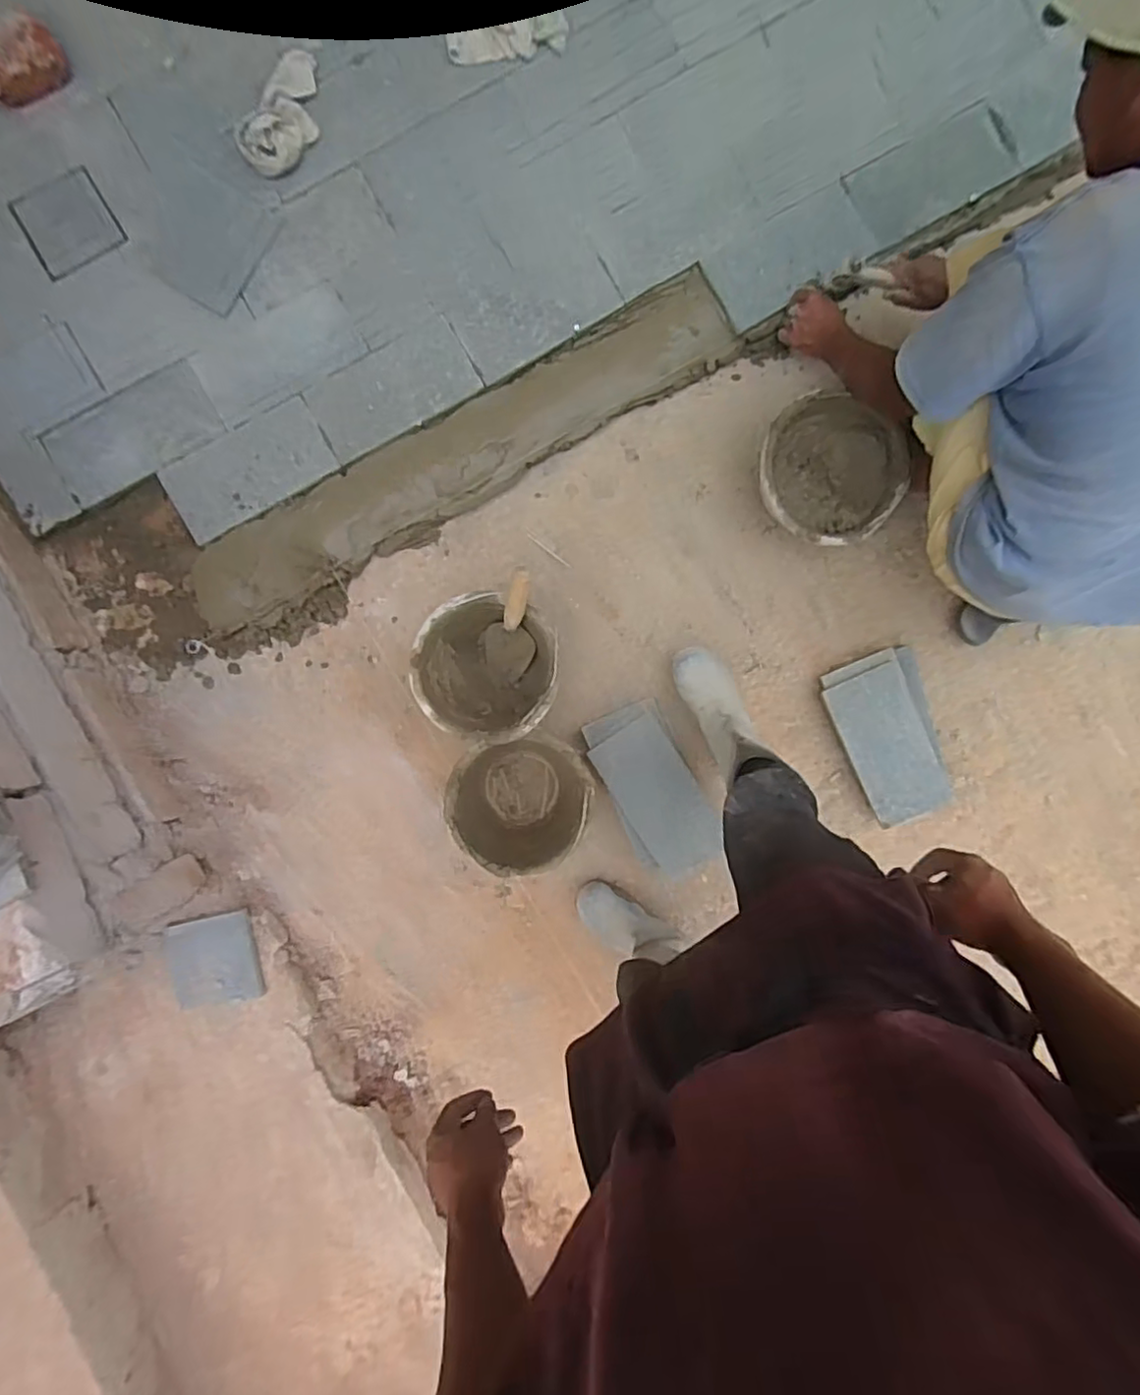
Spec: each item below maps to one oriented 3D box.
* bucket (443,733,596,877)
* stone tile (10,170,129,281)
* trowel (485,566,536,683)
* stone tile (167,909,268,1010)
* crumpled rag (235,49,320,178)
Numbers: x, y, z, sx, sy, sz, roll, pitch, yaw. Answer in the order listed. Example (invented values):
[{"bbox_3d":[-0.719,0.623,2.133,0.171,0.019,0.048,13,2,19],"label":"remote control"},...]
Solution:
[{"bbox_3d":[-0.084,0.194,1.174,0.248,0.185,0.232,0,87,2],"label":"bucket"},{"bbox_3d":[-0.904,-0.855,1.140,0.149,0.010,0.142,-31,95,-3],"label":"stone tile"},{"bbox_3d":[-0.107,-0.123,1.127,0.090,0.275,0.042,18,58,3],"label":"trowel"},{"bbox_3d":[-0.658,0.489,1.175,0.156,0.013,0.170,-8,98,-3],"label":"stone tile"},{"bbox_3d":[-0.498,-1.024,1.113,0.109,0.035,0.215,32,88,3],"label":"crumpled rag"}]

